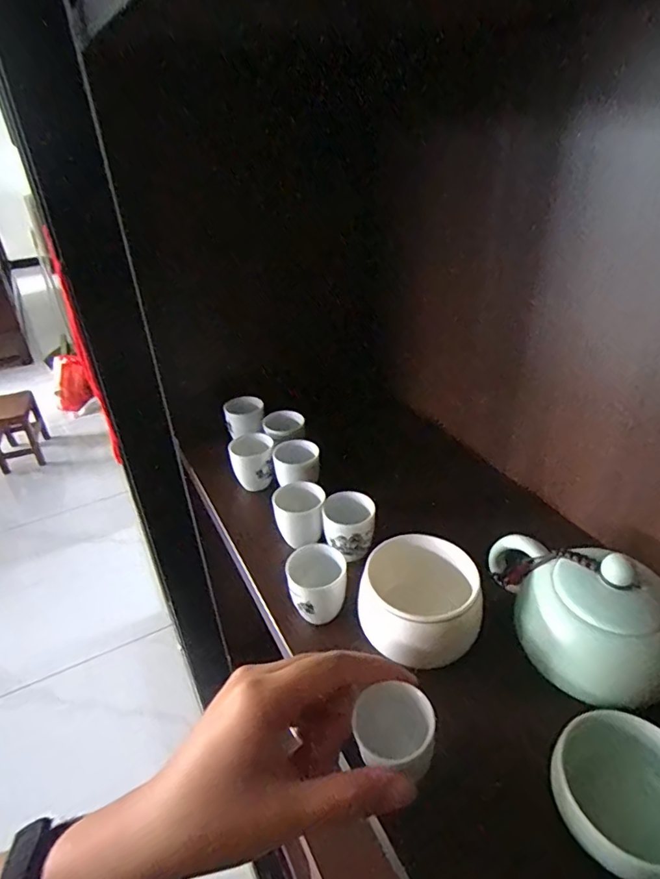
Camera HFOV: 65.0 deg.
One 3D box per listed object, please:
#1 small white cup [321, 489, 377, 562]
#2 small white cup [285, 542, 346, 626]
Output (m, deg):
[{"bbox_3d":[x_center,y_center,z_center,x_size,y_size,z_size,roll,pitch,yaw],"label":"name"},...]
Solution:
[{"bbox_3d":[0.013,0.060,0.360,0.034,0.035,0.034,-2,33,1],"label":"small white cup"},{"bbox_3d":[-0.009,0.089,0.321,0.034,0.038,0.036,-2,33,1],"label":"small white cup"}]

